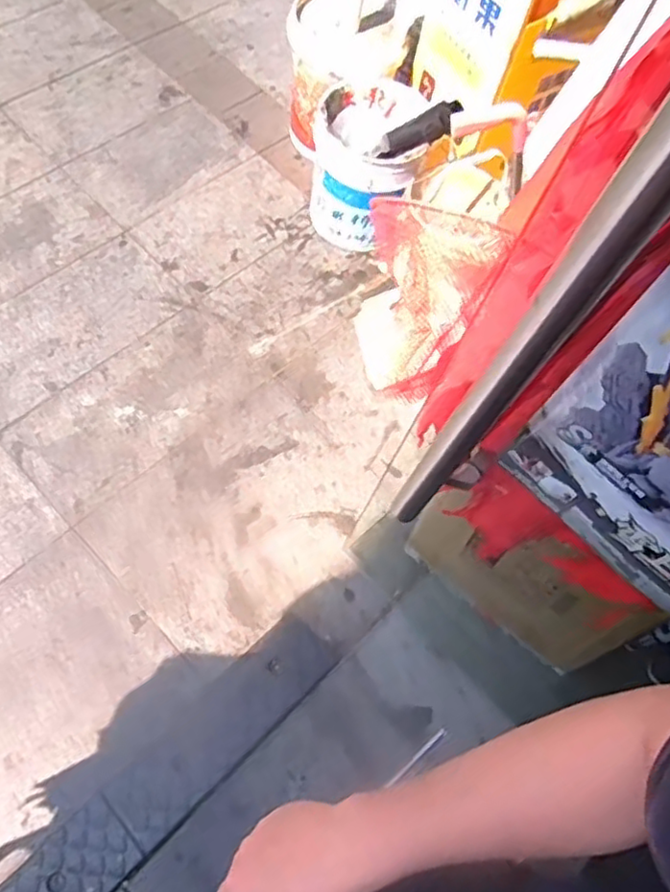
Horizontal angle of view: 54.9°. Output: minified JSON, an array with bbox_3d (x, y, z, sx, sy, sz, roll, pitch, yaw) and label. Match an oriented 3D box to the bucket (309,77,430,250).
[{"bbox_3d":[0.095,-0.750,1.741,0.289,0.307,0.329,29,66,5],"label":"bucket"}]

